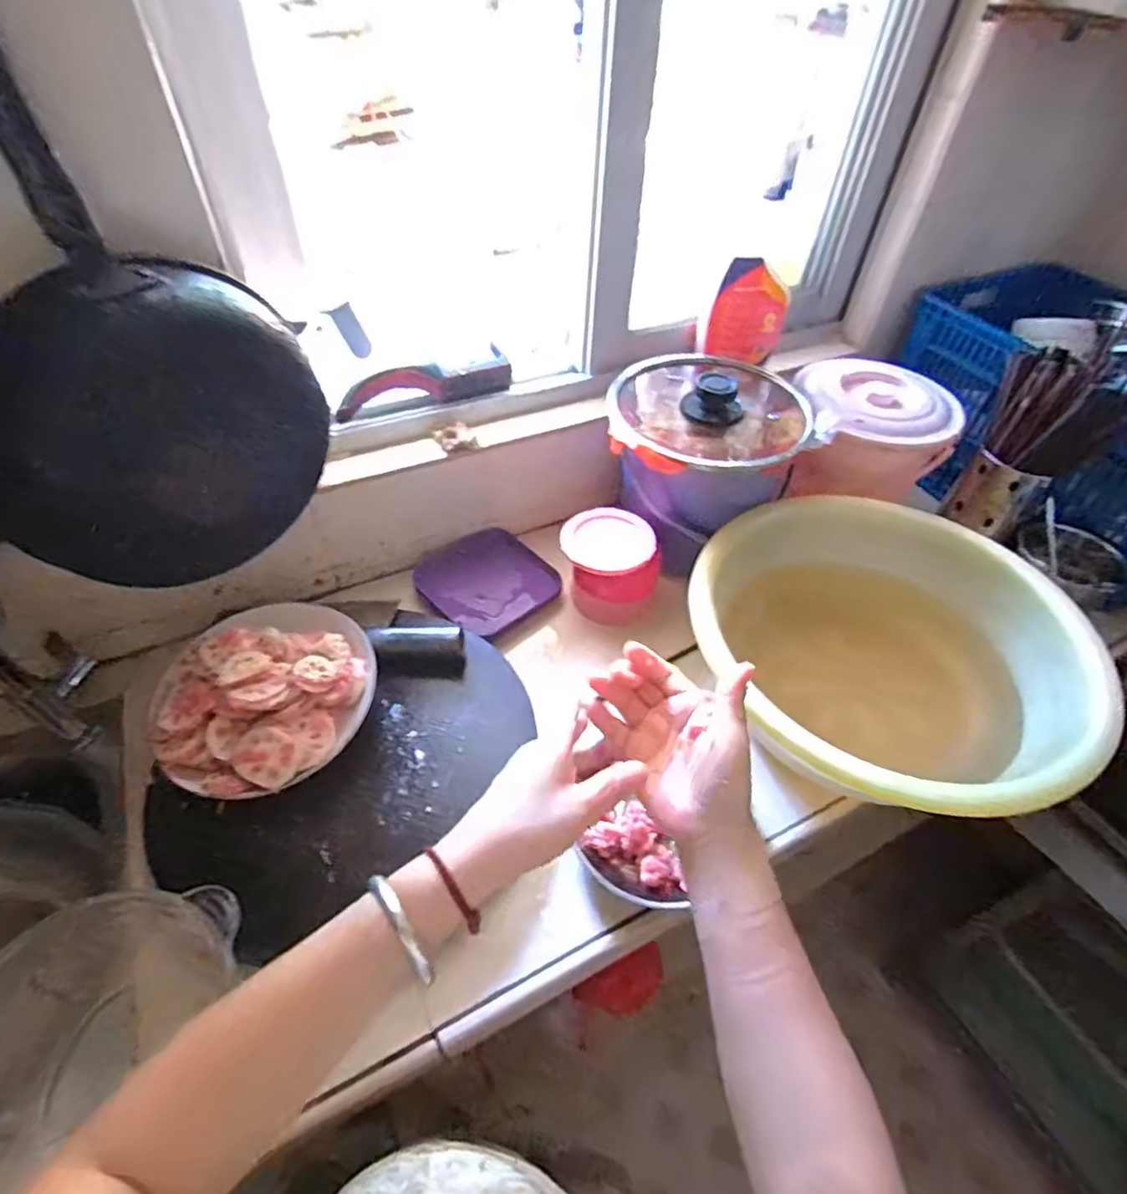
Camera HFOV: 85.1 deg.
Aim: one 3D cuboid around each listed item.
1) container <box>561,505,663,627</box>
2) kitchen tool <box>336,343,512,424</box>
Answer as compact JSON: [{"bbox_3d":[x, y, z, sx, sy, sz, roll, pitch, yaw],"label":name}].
[{"bbox_3d":[0.050,-0.032,0.746,0.103,0.112,0.101,2,47,-2],"label":"container"},{"bbox_3d":[-0.165,-0.253,0.723,0.204,0.041,0.044,-17,51,-18],"label":"kitchen tool"}]

